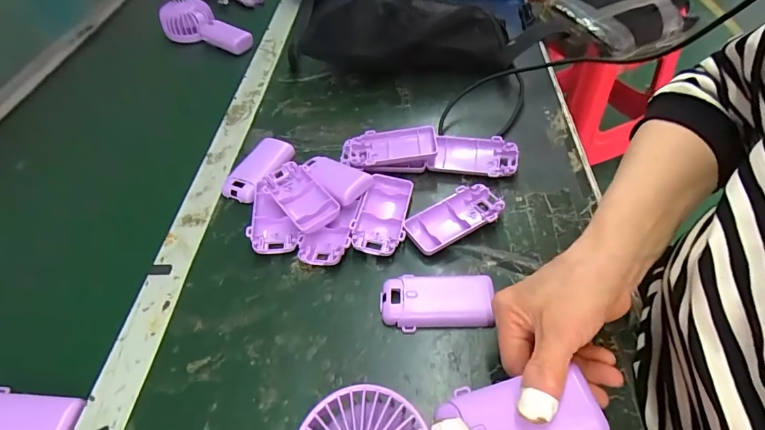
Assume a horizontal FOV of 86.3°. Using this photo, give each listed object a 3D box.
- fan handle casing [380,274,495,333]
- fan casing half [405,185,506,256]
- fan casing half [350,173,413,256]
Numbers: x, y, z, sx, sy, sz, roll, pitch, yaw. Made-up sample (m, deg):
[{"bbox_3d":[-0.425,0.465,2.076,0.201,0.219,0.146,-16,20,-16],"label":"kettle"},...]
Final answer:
[{"bbox_3d":[0.045,0.071,0.339,0.090,0.016,0.044,-2,50,5],"label":"fan handle casing"},{"bbox_3d":[0.070,0.003,0.393,0.096,0.016,0.049,-23,52,-13],"label":"fan casing half"},{"bbox_3d":[-0.001,-0.001,0.401,0.050,0.017,0.095,4,51,10],"label":"fan casing half"}]

